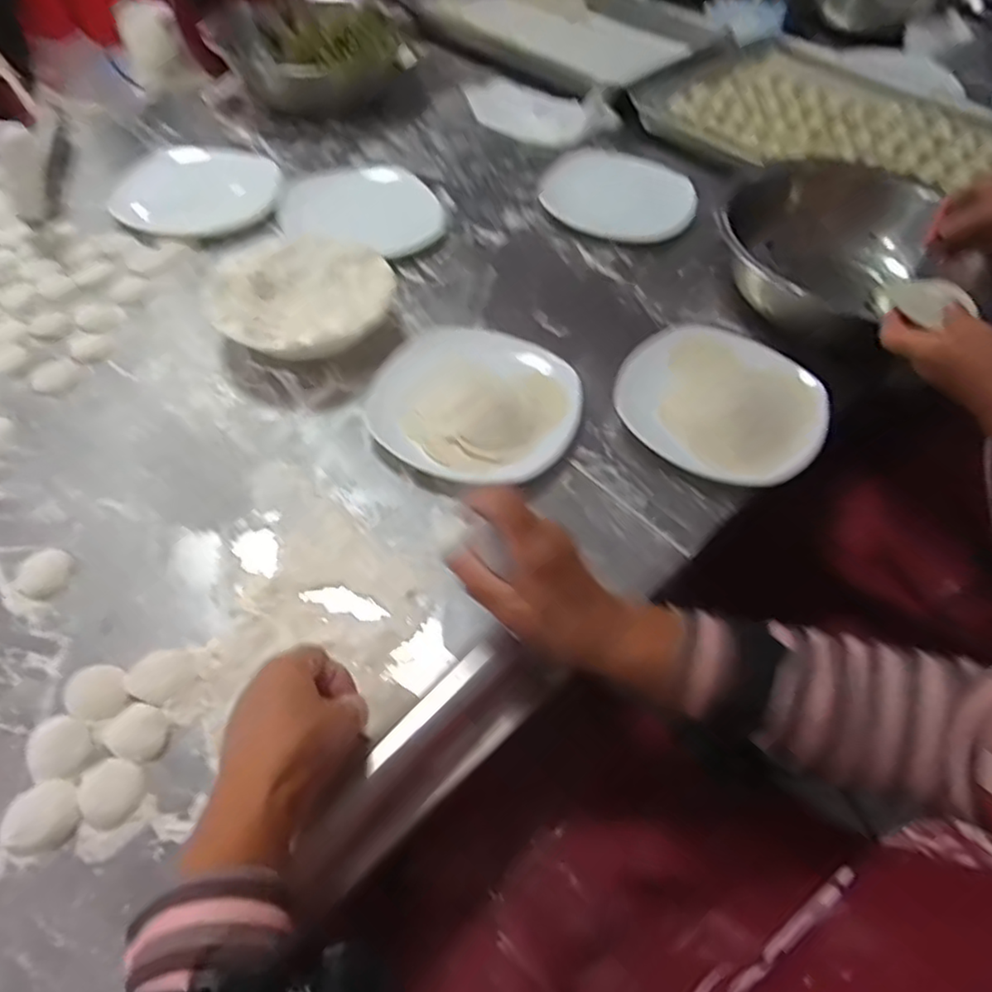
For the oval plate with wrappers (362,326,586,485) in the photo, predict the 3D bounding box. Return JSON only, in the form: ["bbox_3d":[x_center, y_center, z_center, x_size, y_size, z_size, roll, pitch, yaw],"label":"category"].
[{"bbox_3d":[-0.021,-0.091,0.606,0.189,0.031,0.178,25,57,13],"label":"oval plate with wrappers"}]

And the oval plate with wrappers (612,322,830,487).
[{"bbox_3d":[0.210,-0.094,0.618,0.182,0.039,0.184,30,58,17],"label":"oval plate with wrappers"}]

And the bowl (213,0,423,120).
[{"bbox_3d":[-0.249,-0.661,0.971,0.257,0.100,0.228,-4,55,-6],"label":"bowl"}]

